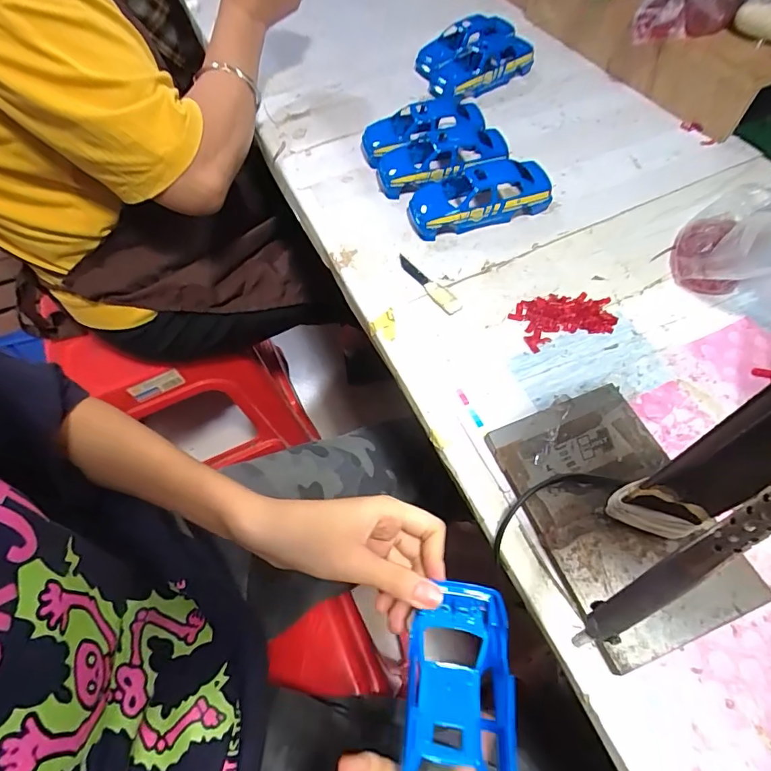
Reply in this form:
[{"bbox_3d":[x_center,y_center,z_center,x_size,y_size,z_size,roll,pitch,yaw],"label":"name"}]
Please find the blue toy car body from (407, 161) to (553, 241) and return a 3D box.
[{"bbox_3d":[0.084,-0.180,0.414,0.126,0.041,0.056,-13,60,-3],"label":"blue toy car body"}]

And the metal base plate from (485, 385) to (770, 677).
[{"bbox_3d":[0.140,0.075,0.272,0.097,0.005,0.146,-21,62,-7],"label":"metal base plate"}]

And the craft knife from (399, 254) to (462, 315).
[{"bbox_3d":[0.037,-0.089,0.385,0.015,0.004,0.080,-31,63,-13],"label":"craft knife"}]

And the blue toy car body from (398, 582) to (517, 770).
[{"bbox_3d":[0.036,0.173,0.225,0.054,0.037,0.129,6,44,7],"label":"blue toy car body"}]

